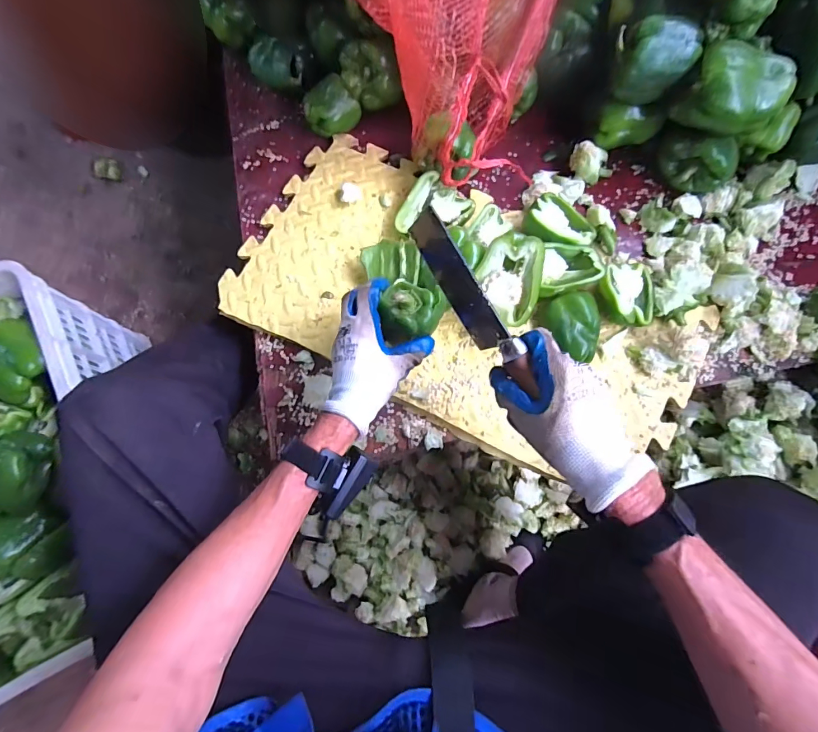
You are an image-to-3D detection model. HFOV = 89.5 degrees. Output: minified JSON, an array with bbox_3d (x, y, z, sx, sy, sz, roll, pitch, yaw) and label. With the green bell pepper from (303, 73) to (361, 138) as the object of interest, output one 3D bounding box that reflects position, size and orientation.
[{"bbox_3d":[-0.110,-0.364,0.592,0.073,0.058,0.054,-28,76,-6],"label":"green bell pepper"}]

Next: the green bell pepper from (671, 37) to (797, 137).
[{"bbox_3d":[0.379,-0.319,0.478,0.103,0.057,0.093,41,80,11],"label":"green bell pepper"}]

